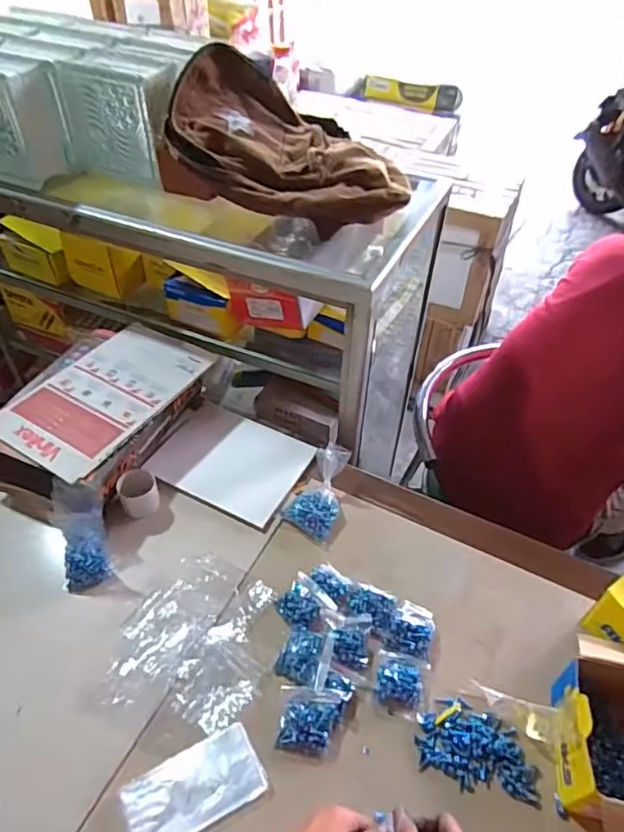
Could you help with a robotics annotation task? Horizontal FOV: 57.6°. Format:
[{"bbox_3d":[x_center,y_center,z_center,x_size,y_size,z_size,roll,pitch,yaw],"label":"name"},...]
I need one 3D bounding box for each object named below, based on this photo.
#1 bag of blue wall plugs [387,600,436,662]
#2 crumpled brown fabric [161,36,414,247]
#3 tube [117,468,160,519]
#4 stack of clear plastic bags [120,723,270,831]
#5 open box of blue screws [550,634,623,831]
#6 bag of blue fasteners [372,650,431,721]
[{"bbox_3d":[0.143,0.297,0.801,0.060,0.030,0.079,16,49,14],"label":"bag of blue wall plugs"},{"bbox_3d":[-0.053,-0.456,0.941,0.420,0.199,0.209,1,47,0],"label":"crumpled brown fabric"},{"bbox_3d":[-0.278,0.128,0.913,0.057,0.072,0.053,-12,48,-12],"label":"tube"},{"bbox_3d":[-0.138,0.439,0.668,0.155,0.011,0.084,-22,51,-20],"label":"stack of clear plastic bags"},{"bbox_3d":[0.352,0.392,0.660,0.111,0.107,0.229,9,47,7],"label":"open box of blue screws"},{"bbox_3d":[0.118,0.352,0.747,0.065,0.025,0.072,12,48,10],"label":"bag of blue fasteners"}]

